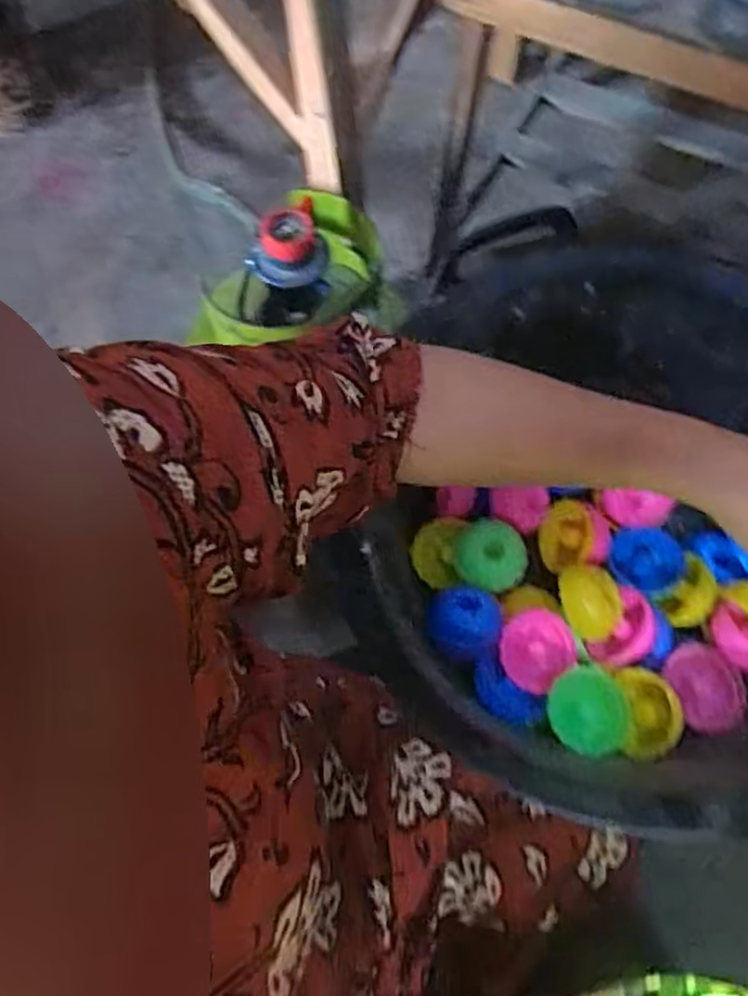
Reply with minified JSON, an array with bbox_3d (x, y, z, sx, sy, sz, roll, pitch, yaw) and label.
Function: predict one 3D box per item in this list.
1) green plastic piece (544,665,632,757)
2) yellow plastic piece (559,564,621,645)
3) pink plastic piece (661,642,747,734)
[{"bbox_3d":[0.162,0.161,0.545,0.057,0.018,0.062,-1,68,2],"label":"green plastic piece"},{"bbox_3d":[0.175,0.084,0.580,0.043,0.020,0.059,-14,68,-3],"label":"yellow plastic piece"},{"bbox_3d":[0.255,0.144,0.553,0.047,0.020,0.065,-15,68,-4],"label":"pink plastic piece"}]

